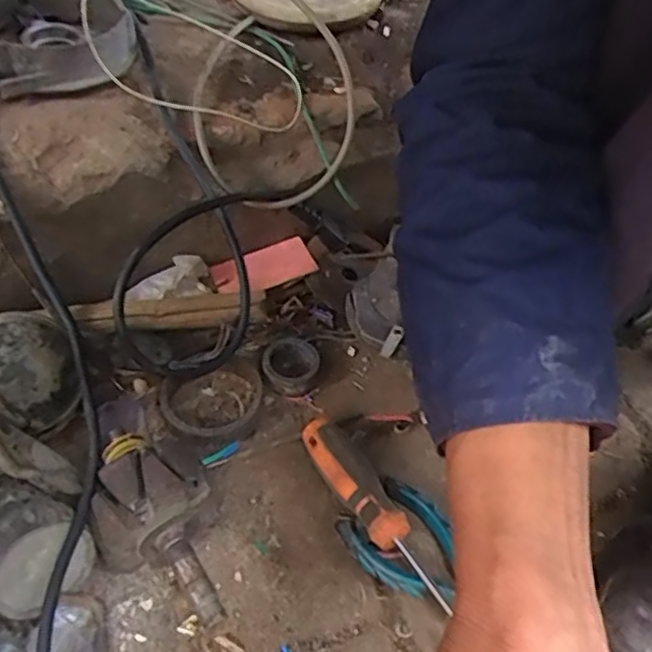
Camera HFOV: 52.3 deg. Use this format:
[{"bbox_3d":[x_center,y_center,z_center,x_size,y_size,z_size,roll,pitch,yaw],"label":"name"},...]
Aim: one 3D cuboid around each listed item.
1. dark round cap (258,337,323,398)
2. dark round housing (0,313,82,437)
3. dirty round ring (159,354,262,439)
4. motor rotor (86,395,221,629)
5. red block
[{"bbox_3d":[-0.029,0.034,0.546,0.043,0.027,0.043,2,50,-3],"label":"dark round cap"},{"bbox_3d":[-0.212,0.039,0.465,0.079,0.075,0.066,-29,56,-24],"label":"dark round housing"},{"bbox_3d":[-0.088,0.054,0.519,0.080,0.023,0.078,2,50,-3],"label":"dirty round ring"},{"bbox_3d":[-0.106,0.127,0.431,0.077,0.079,0.146,-35,61,-28],"label":"motor rotor"},{"bbox_3d":[-0.057,-0.053,0.605,0.090,0.014,0.043,-19,54,-19],"label":"red block"}]

